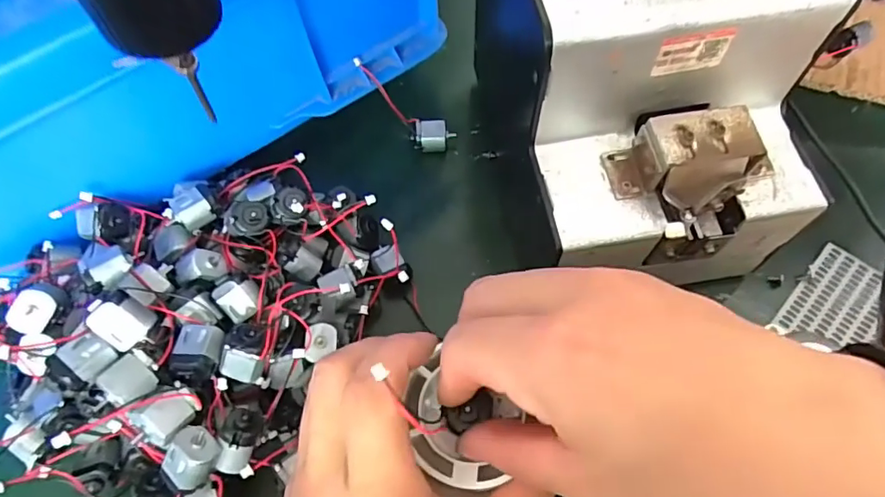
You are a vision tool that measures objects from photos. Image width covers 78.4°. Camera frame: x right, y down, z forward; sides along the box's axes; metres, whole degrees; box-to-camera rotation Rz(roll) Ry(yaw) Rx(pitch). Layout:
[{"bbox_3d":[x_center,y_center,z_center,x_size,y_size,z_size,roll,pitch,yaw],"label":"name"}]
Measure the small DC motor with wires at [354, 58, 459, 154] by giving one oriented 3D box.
[{"bbox_3d":[-0.025,-0.087,0.337,0.077,0.013,0.020,39,65,-24],"label":"small DC motor with wires"}]

